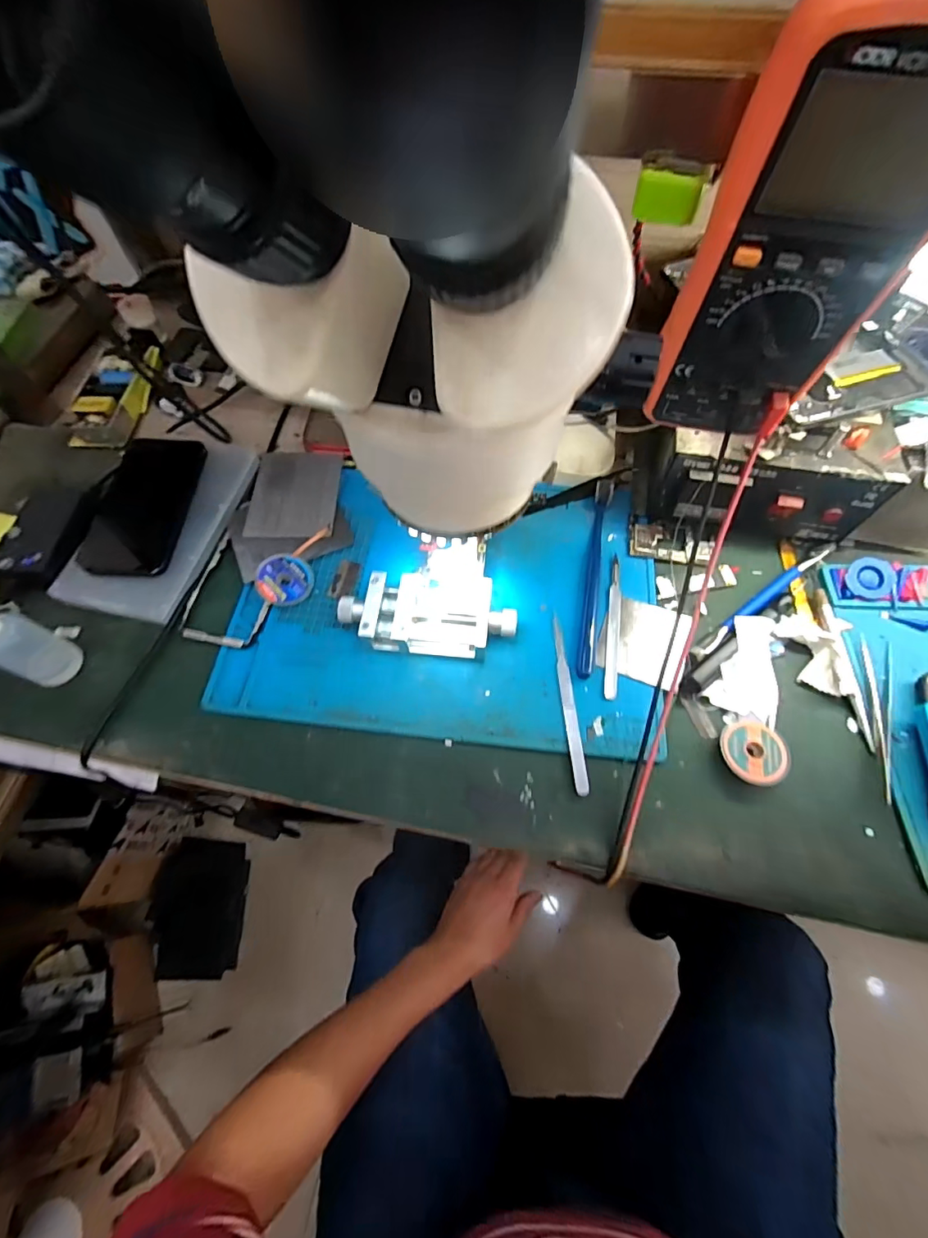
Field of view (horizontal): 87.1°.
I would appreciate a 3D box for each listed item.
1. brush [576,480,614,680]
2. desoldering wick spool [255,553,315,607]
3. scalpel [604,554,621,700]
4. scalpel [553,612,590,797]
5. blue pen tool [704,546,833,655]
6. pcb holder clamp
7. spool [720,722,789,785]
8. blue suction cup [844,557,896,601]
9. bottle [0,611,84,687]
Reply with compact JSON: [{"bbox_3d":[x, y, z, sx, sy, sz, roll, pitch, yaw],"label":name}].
[{"bbox_3d":[0.112,-0.040,0.414,0.014,0.013,0.186,9,66,6],"label":"brush"},{"bbox_3d":[-0.152,-0.033,0.417,0.045,0.008,0.044,7,70,-19],"label":"desoldering wick spool"},{"bbox_3d":[0.123,0.003,0.400,0.011,0.004,0.128,9,66,6],"label":"scalpel"},{"bbox_3d":[0.079,0.060,0.368,0.010,0.005,0.136,-4,65,0],"label":"scalpel"},{"bbox_3d":[0.251,-0.019,0.403,0.159,0.007,0.011,-34,69,-13],"label":"blue pen tool"},{"bbox_3d":[-0.028,-0.004,0.388,0.134,0.030,0.060,5,66,4],"label":"pcb holder clamp"},{"bbox_3d":[0.206,0.096,0.349,0.043,0.012,0.043,-1,65,2],"label":"spool"},{"bbox_3d":[0.336,-0.033,0.403,0.039,0.012,0.033,-37,69,-14],"label":"blue suction cup"},{"bbox_3d":[-0.334,0.019,0.365,0.034,0.080,0.038,23,68,12],"label":"bottle"}]

